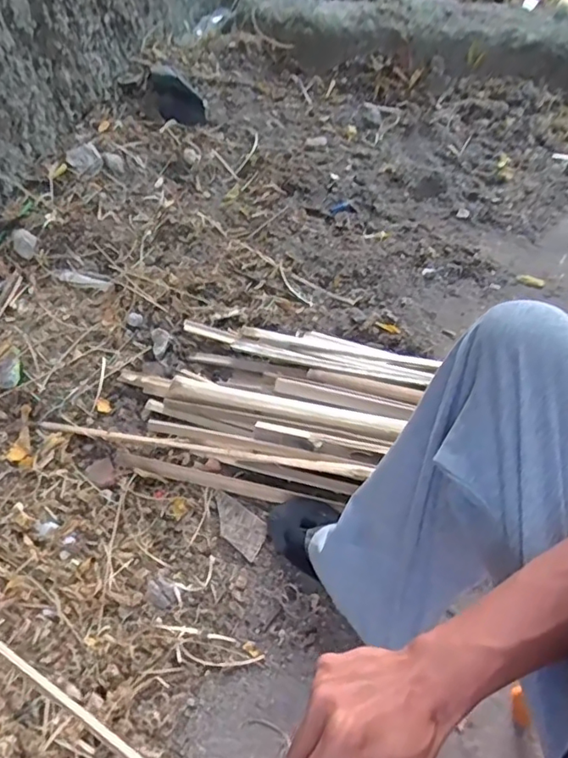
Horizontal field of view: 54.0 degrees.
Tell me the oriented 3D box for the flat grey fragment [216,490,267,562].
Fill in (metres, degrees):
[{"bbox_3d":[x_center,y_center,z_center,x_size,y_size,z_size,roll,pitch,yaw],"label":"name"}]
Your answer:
[{"bbox_3d":[-0.072,0.222,0.858,0.106,0.005,0.056,34,63,23],"label":"flat grey fragment"}]

